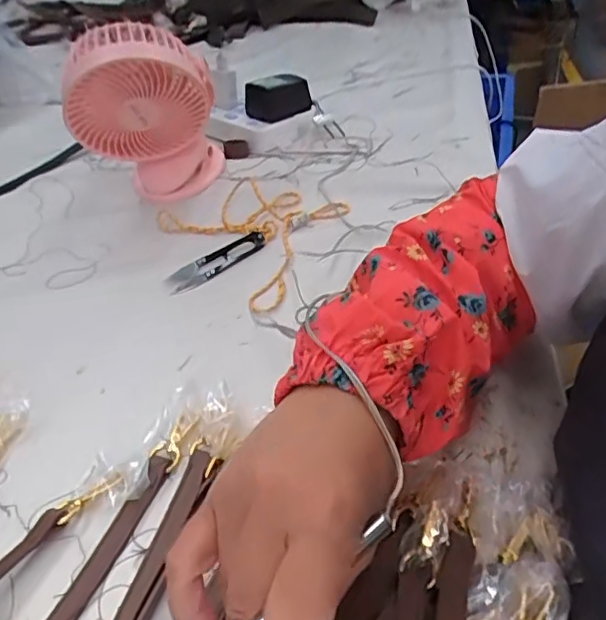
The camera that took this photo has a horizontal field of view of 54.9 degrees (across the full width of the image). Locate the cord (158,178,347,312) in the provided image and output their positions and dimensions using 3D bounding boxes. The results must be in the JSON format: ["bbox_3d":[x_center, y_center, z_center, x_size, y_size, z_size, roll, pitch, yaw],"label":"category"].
[{"bbox_3d":[-0.031,-0.086,0.594,0.171,0.028,0.179,-30,45,-27],"label":"cord"}]

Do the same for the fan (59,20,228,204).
[{"bbox_3d":[-0.166,-0.202,0.617,0.138,0.192,0.138,-7,39,-1],"label":"fan"}]

